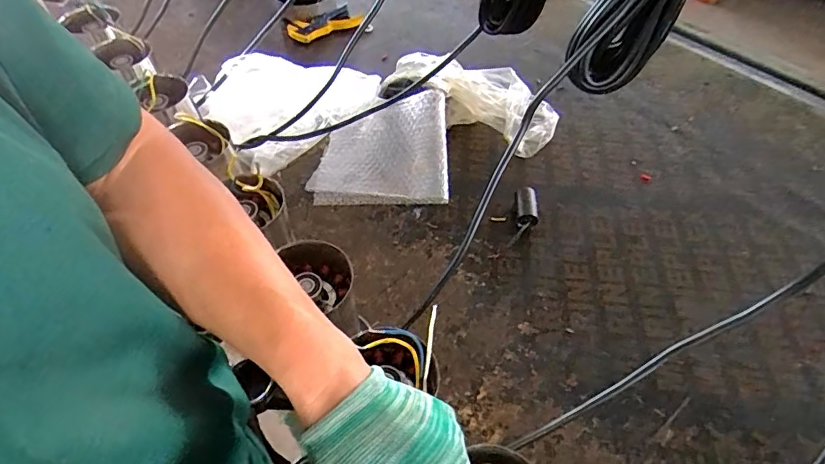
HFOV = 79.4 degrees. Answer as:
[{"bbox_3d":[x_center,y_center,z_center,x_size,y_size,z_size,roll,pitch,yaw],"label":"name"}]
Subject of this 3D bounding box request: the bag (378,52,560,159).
[{"bbox_3d":[0.104,-0.244,0.865,0.313,0.100,0.112,25,50,5],"label":"bag"}]

